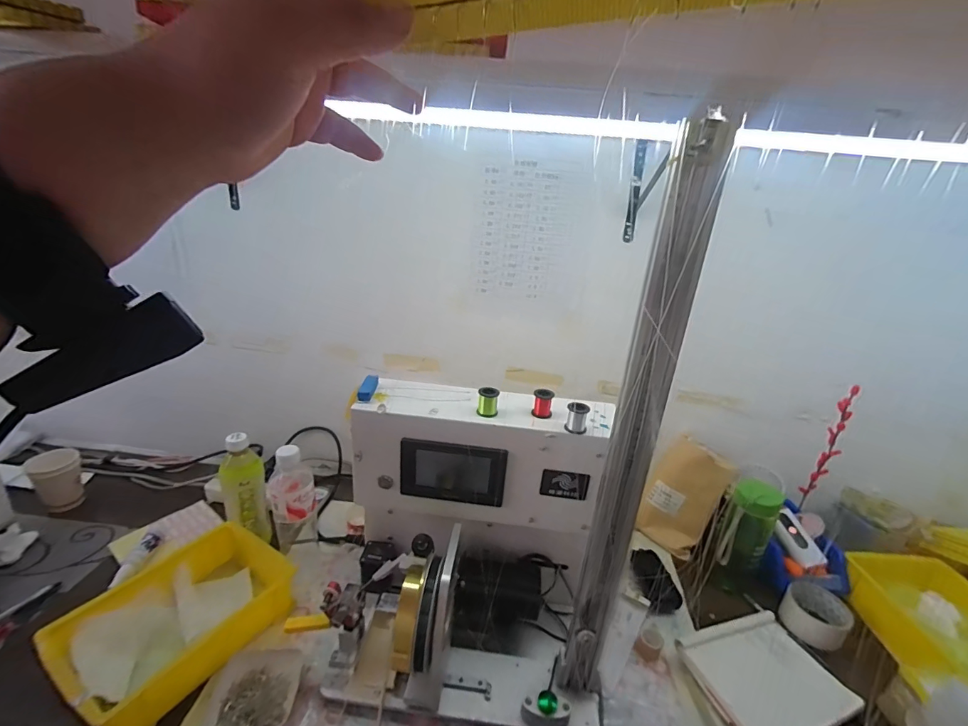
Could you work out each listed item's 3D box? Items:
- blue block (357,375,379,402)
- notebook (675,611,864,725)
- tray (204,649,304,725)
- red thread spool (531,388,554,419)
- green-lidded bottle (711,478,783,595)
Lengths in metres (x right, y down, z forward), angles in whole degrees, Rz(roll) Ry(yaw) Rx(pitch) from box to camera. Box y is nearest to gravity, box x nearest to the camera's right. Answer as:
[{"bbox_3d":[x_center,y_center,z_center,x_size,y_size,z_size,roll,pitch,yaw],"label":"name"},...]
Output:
[{"bbox_3d":[-0.158,0.032,0.579,0.018,0.013,0.067,3,21,-4],"label":"blue block"},{"bbox_3d":[0.390,0.433,0.585,0.195,0.016,0.144,-2,24,-22],"label":"notebook"},{"bbox_3d":[-0.285,0.409,0.528,0.094,0.028,0.094,1,21,-9],"label":"tray"},{"bbox_3d":[0.078,0.053,0.557,0.025,0.033,0.026,8,21,10],"label":"red thread spool"},{"bbox_3d":[0.444,0.293,0.719,0.068,0.210,0.078,22,27,38],"label":"green-lidded bottle"}]

